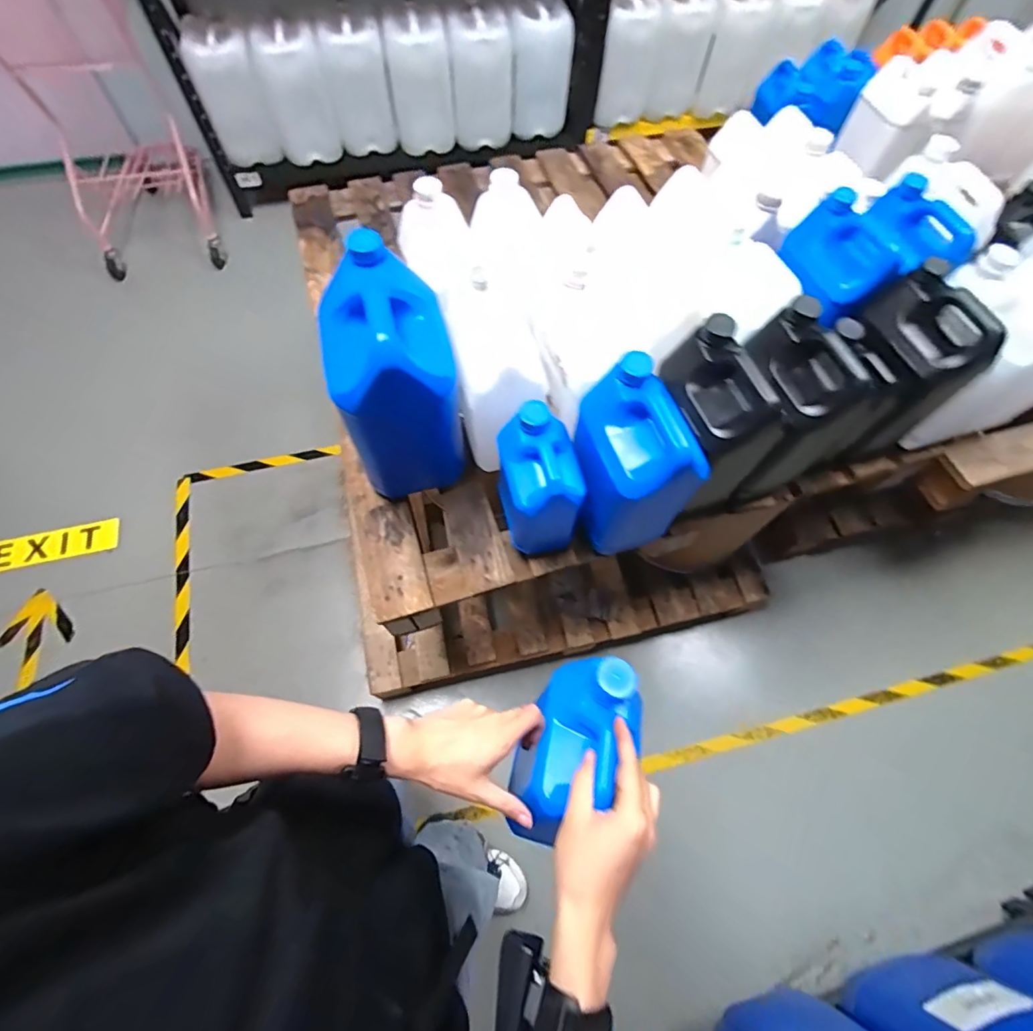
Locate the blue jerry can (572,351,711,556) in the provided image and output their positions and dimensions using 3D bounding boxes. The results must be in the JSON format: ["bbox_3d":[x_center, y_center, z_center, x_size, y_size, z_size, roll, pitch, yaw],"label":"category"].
[{"bbox_3d":[0.155,-0.076,0.740,0.137,0.251,0.167,-16,67,-9],"label":"blue jerry can"}]

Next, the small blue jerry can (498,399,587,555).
[{"bbox_3d":[0.035,-0.046,0.766,0.099,0.208,0.141,-12,66,-8],"label":"small blue jerry can"}]

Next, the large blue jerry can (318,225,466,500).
[{"bbox_3d":[-0.181,-0.192,0.772,0.171,0.337,0.186,-9,66,-6],"label":"large blue jerry can"}]

